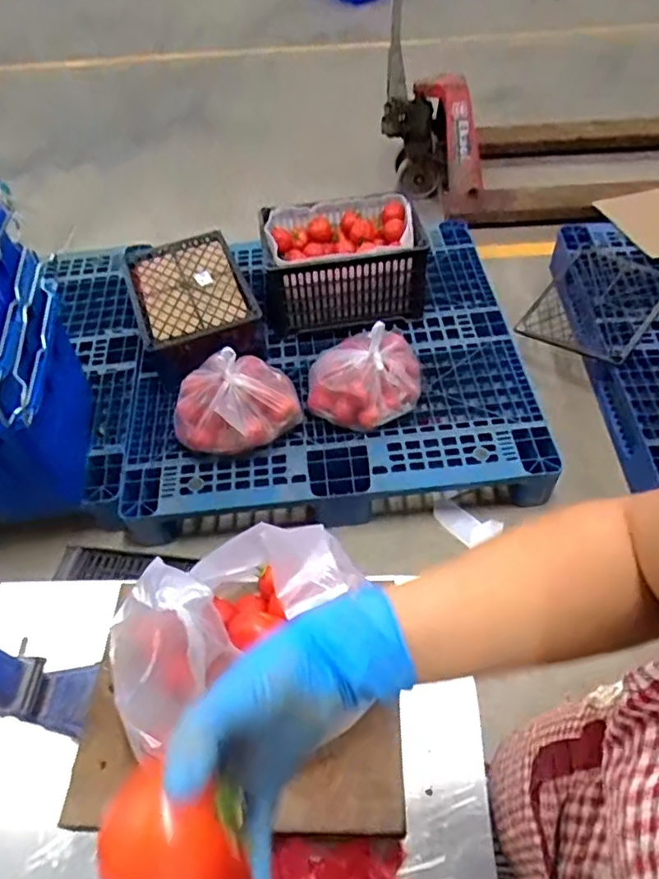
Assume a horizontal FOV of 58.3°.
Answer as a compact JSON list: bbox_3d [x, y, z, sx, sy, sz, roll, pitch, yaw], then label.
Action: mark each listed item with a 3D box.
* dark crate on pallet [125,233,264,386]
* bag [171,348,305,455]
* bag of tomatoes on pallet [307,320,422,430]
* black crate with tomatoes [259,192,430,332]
[{"bbox_3d":[-0.408,-0.400,1.779,0.328,0.182,0.480,-20,54,-10],"label":"dark crate on pallet"},{"bbox_3d":[-0.240,-0.122,1.492,0.310,0.196,0.236,4,53,7],"label":"bag"},{"bbox_3d":[0.095,-0.185,1.561,0.288,0.195,0.267,6,54,9],"label":"bag of tomatoes on pallet"},{"bbox_3d":[0.042,-0.516,1.761,0.457,0.273,0.276,-6,53,0],"label":"black crate with tomatoes"}]

